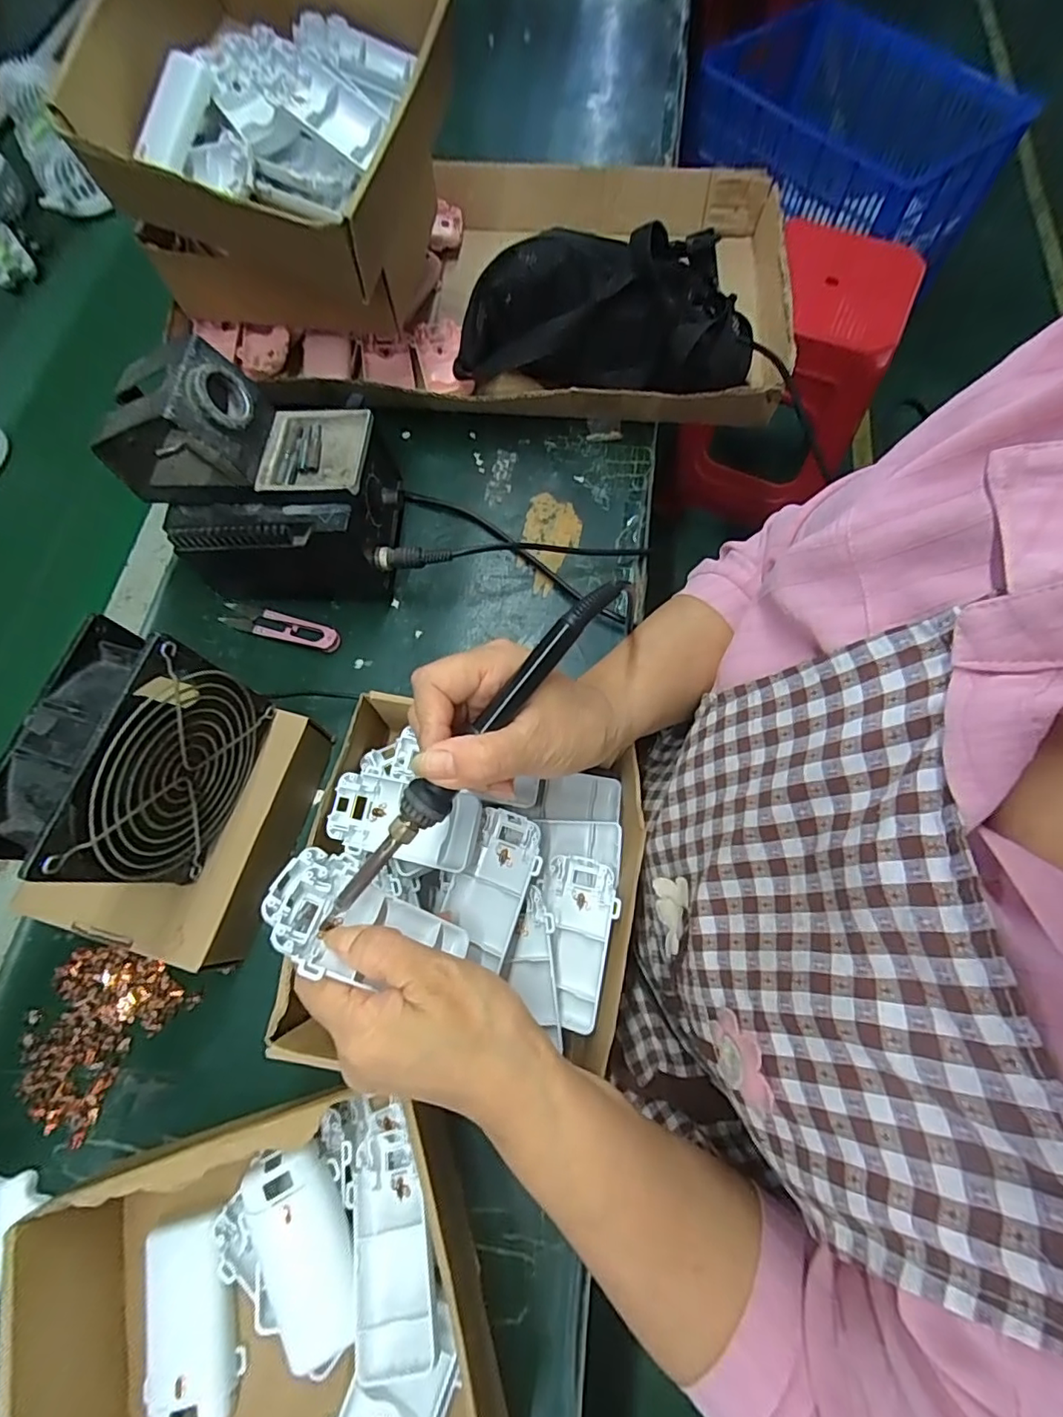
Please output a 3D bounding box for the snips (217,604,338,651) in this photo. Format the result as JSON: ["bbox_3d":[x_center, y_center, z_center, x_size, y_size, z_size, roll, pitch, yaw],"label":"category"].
[{"bbox_3d":[-0.204,-0.067,0.456,0.104,0.008,0.023,16,71,6],"label":"snips"}]

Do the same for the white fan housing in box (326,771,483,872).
[{"bbox_3d":[-0.079,0.068,0.344,0.091,0.016,0.046,10,71,4],"label":"white fan housing in box"}]

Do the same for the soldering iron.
[{"bbox_3d":[-0.027,0.018,0.263,0.018,0.013,0.205,39,88,14],"label":"soldering iron"}]

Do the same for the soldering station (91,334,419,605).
[{"bbox_3d":[-0.191,-0.164,0.411,0.175,0.158,0.110,1,70,1],"label":"soldering station"}]

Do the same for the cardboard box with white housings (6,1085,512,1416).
[{"bbox_3d":[-0.126,0.320,0.279,0.197,0.073,0.203,-14,71,-4],"label":"cardboard box with white housings"}]

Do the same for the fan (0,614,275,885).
[{"bbox_3d":[-0.207,0.030,0.304,0.041,0.113,0.116,16,71,6],"label":"fan"}]

